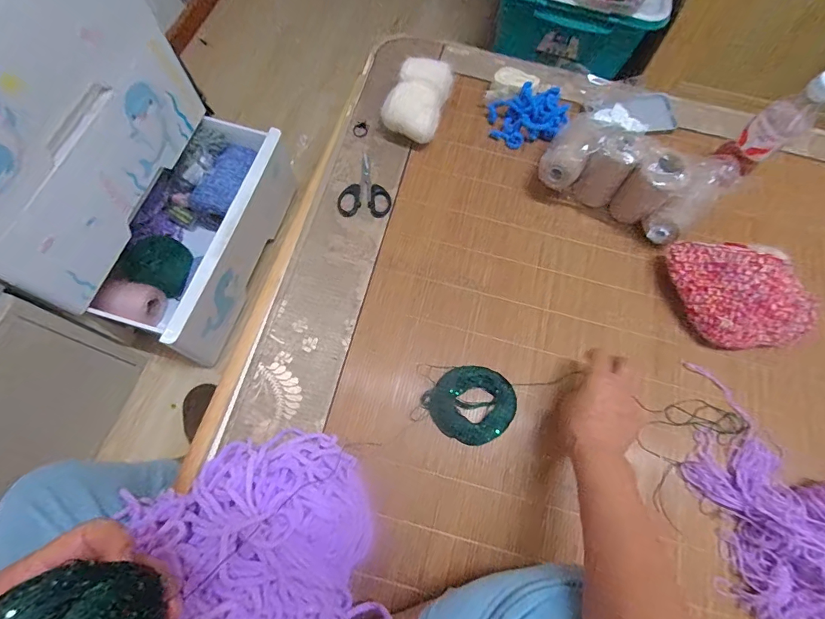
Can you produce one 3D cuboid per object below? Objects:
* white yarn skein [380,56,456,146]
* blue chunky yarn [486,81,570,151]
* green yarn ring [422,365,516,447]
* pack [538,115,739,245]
[{"bbox_3d":[0.008,-0.317,0.632,0.080,0.073,0.117,21,70,6],"label":"white yarn skein"},{"bbox_3d":[0.190,-0.308,0.657,0.128,0.039,0.090,-16,71,-8],"label":"blue chunky yarn"},{"bbox_3d":[0.074,0.116,0.507,0.095,0.013,0.095,1,70,-2],"label":"green yarn ring"},{"bbox_3d":[0.291,-0.173,0.568,0.224,0.117,0.084,29,71,8],"label":"pack"}]

